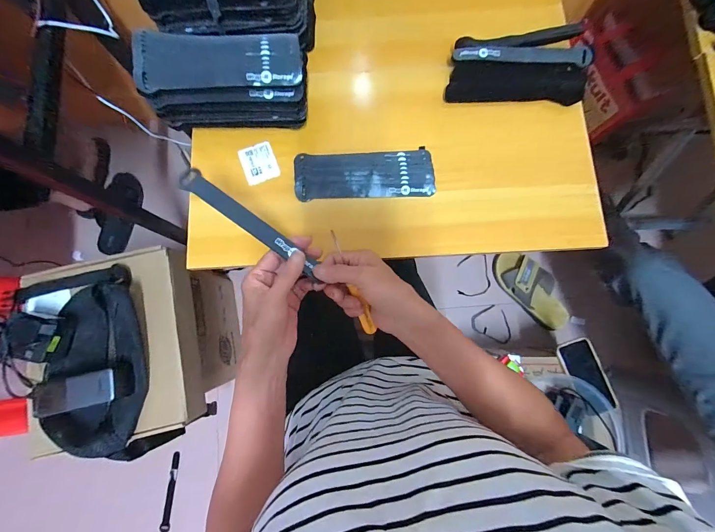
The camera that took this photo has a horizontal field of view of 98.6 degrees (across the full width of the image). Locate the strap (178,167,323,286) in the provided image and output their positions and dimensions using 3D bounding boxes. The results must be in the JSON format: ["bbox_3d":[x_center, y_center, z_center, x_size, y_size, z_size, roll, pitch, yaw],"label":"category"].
[{"bbox_3d":[-0.111,-0.045,0.322,0.167,0.007,0.021,36,82,-1],"label":"strap"}]

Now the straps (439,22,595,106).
[{"bbox_3d":[0.242,-0.300,0.469,0.202,0.046,0.112,-5,82,-2],"label":"straps"}]

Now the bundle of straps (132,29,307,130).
[{"bbox_3d":[-0.170,-0.247,0.421,0.205,0.096,0.084,-4,82,-2],"label":"bundle of straps"}]

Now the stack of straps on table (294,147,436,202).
[{"bbox_3d":[0.010,-0.133,0.450,0.199,0.015,0.074,-4,81,-2],"label":"stack of straps on table"}]

